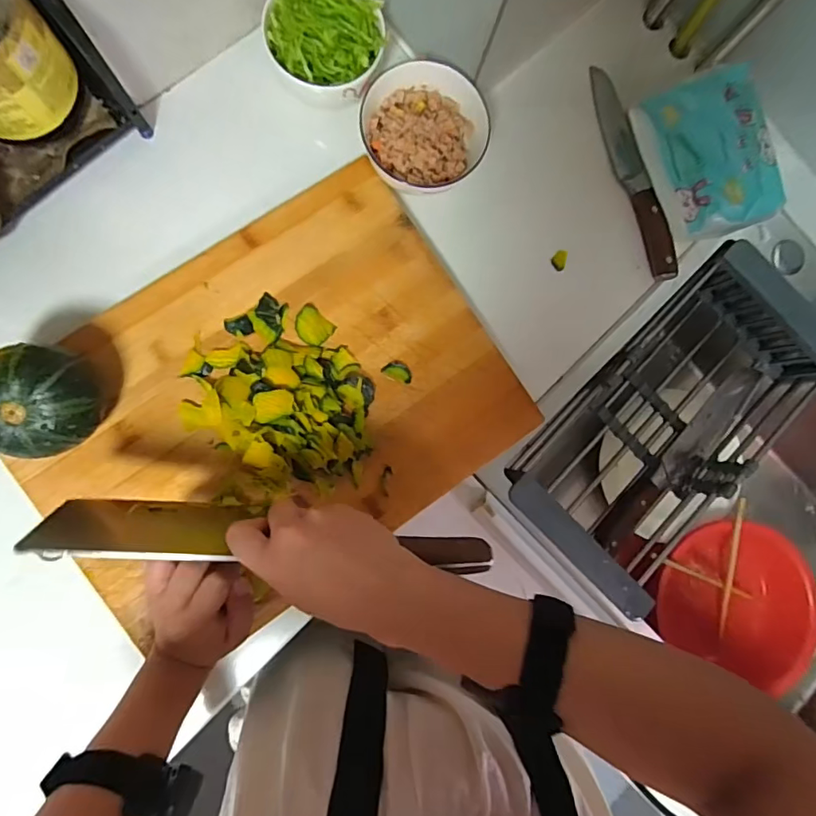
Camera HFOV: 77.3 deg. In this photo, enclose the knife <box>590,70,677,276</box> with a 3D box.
[{"bbox_3d":[0.227,-0.238,0.516,0.032,0.019,0.222,-17,90,-8],"label":"knife"}]

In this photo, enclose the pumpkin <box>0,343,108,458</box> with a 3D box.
[{"bbox_3d":[-0.288,-0.004,0.406,0.080,0.072,0.082,0,87,-8],"label":"pumpkin"}]

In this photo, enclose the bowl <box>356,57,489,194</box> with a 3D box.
[{"bbox_3d":[0.011,-0.255,0.474,0.109,0.045,0.109,0,87,-8],"label":"bowl"}]

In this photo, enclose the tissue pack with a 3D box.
[{"bbox_3d":[0.291,-0.241,0.495,0.082,0.074,0.146,-16,90,-8],"label":"tissue pack"}]

